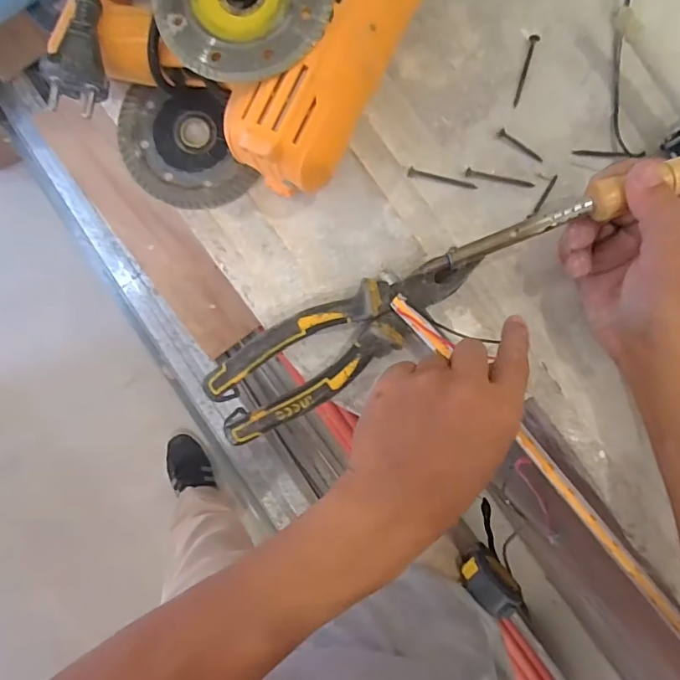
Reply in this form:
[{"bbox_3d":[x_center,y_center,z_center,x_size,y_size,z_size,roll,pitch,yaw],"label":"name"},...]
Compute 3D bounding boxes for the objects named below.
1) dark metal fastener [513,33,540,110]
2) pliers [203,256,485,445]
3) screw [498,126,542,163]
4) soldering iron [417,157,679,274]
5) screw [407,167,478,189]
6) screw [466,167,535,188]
[{"bbox_3d":[0.128,-0.186,0.339,0.006,0.005,0.049,18,92,-1],"label":"dark metal fastener"},{"bbox_3d":[0.000,0.000,0.327,0.186,0.029,0.056,-30,92,1],"label":"pliers"},{"bbox_3d":[0.125,-0.134,0.337,0.036,0.004,0.006,32,92,-2],"label":"screw"},{"bbox_3d":[0.161,-0.082,0.282,0.233,0.023,0.021,-17,92,9],"label":"soldering iron"},{"bbox_3d":[0.070,-0.111,0.337,0.048,0.004,0.006,12,92,-1],"label":"screw"},{"bbox_3d":[0.110,-0.111,0.337,0.047,0.004,0.005,12,92,-1],"label":"screw"}]

